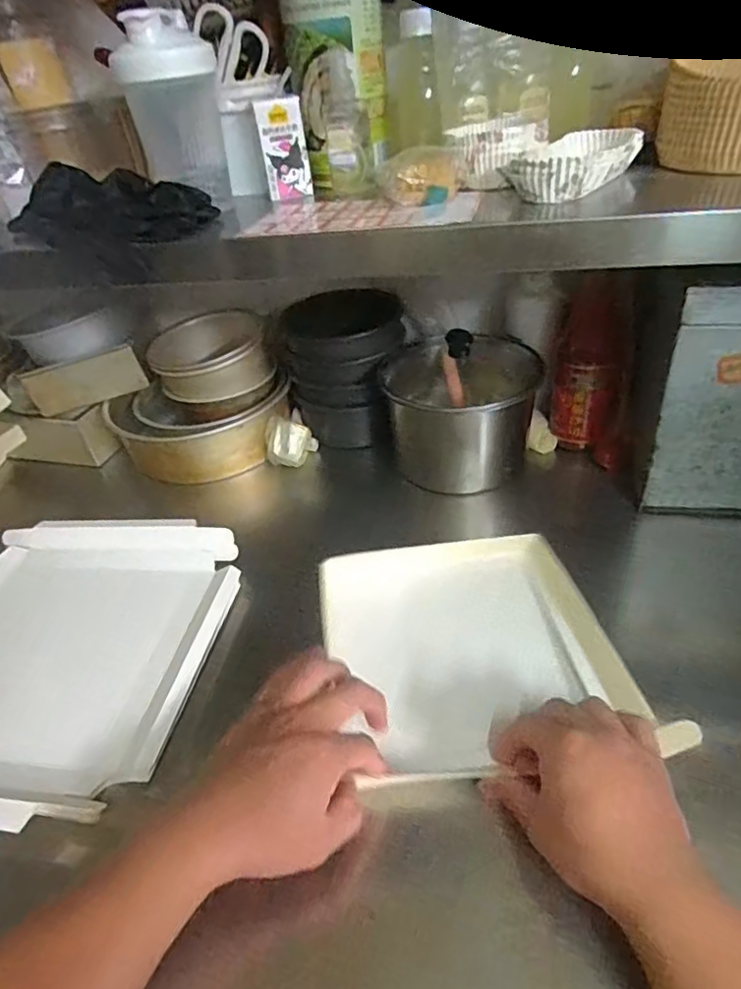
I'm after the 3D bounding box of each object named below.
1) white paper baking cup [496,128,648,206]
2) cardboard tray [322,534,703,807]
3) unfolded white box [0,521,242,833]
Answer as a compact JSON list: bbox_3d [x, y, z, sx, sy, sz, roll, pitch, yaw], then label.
[{"bbox_3d":[0.178,-0.292,0.517,0.089,0.031,0.148,15,44,25],"label":"white paper baking cup"},{"bbox_3d":[0.087,0.132,0.518,0.241,0.041,0.238,-10,39,-3],"label":"cardboard tray"},{"bbox_3d":[-0.312,0.142,0.563,0.319,0.033,0.317,2,40,11],"label":"unfolded white box"}]

